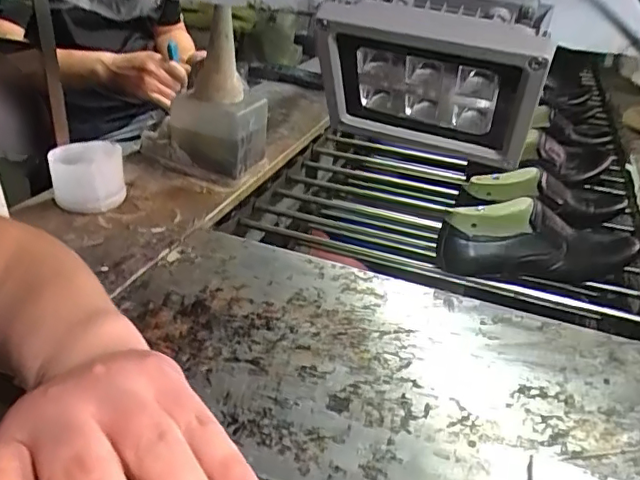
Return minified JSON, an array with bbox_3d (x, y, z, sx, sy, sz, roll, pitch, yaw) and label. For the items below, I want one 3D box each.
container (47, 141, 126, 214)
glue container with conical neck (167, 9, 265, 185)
[{"bbox_3d":[-0.303,-0.084,0.740,0.093,0.072,0.096,5,31,0],"label":"container"},{"bbox_3d":[-0.149,-0.208,0.819,0.124,0.222,0.108,11,31,10],"label":"glue container with conical neck"}]

